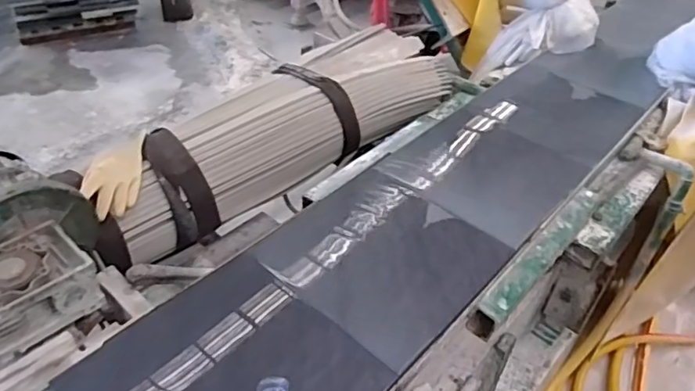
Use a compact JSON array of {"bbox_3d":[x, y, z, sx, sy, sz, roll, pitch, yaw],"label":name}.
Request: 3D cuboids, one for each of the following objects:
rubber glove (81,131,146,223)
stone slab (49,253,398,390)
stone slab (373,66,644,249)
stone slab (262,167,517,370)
[{"bbox_3d":[-0.465,-0.044,1.088,0.104,0.039,0.219,-3,41,-8],"label":"rubber glove"},{"bbox_3d":[-0.142,0.227,0.669,0.293,0.019,0.301,33,46,27],"label":"stone slab"},{"bbox_3d":[0.371,-0.122,1.160,0.299,0.020,0.635,33,47,27],"label":"stone slab"},{"bbox_3d":[0.060,0.095,0.871,0.304,0.016,0.308,31,49,30],"label":"stone slab"}]

